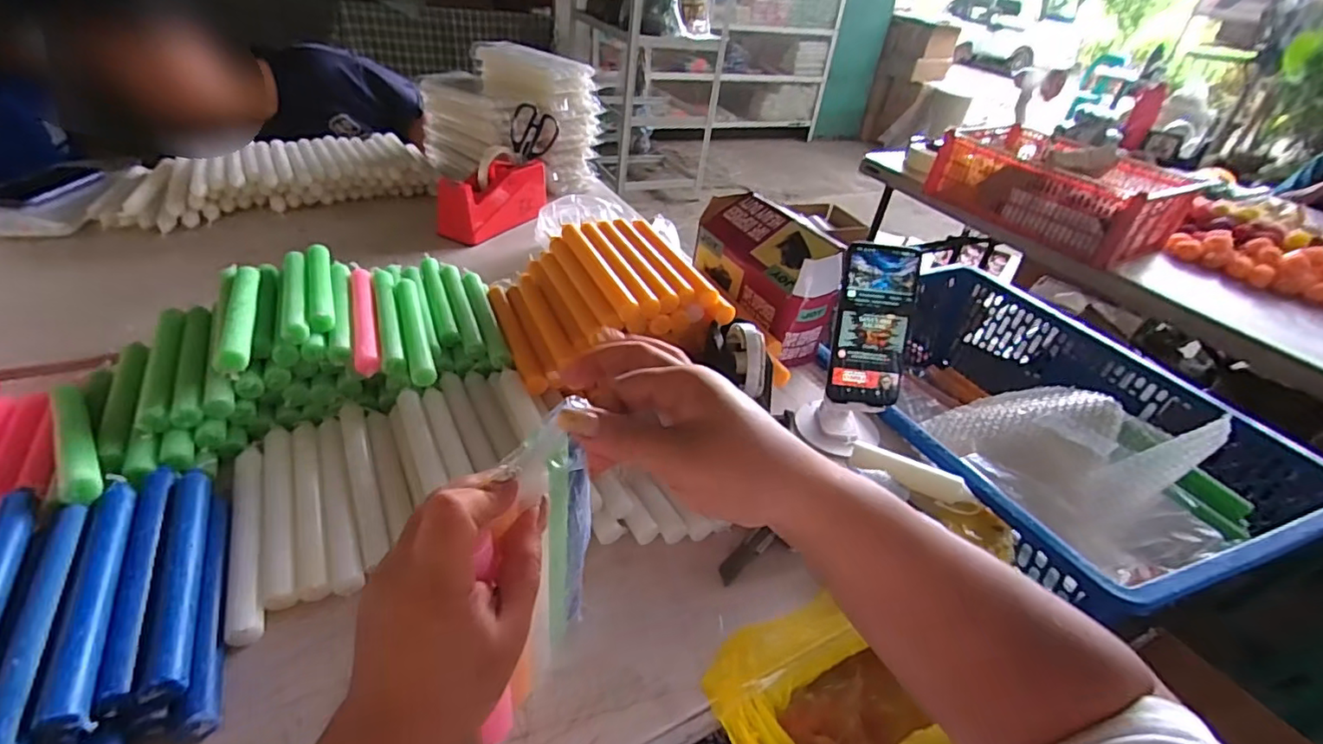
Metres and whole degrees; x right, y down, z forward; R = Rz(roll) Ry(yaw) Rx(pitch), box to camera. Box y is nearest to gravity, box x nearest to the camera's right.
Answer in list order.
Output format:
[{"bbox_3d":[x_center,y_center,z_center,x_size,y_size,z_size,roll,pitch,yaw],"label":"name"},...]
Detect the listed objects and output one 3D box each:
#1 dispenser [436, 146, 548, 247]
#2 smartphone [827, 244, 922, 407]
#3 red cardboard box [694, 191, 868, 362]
[{"bbox_3d":[-0.288,-0.308,1.017,0.080,0.103,0.211,20,37,17],"label":"dispenser"},{"bbox_3d":[0.217,-0.047,0.602,0.077,0.162,0.008,4,10,2],"label":"smartphone"},{"bbox_3d":[0.132,-0.145,0.804,0.093,0.127,0.264,-12,40,-24],"label":"red cardboard box"}]

